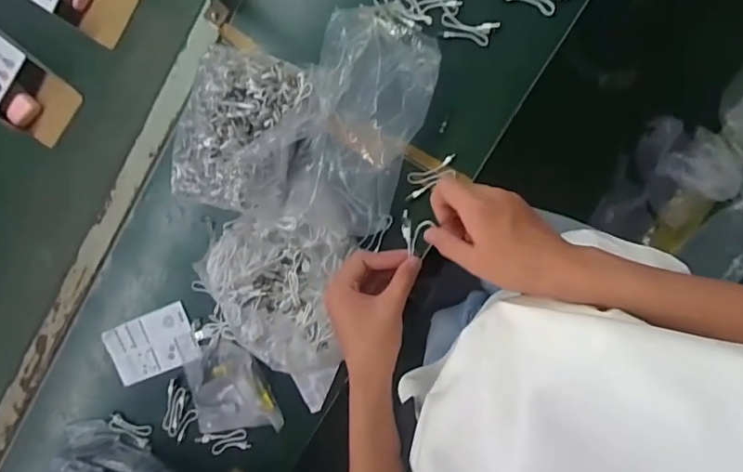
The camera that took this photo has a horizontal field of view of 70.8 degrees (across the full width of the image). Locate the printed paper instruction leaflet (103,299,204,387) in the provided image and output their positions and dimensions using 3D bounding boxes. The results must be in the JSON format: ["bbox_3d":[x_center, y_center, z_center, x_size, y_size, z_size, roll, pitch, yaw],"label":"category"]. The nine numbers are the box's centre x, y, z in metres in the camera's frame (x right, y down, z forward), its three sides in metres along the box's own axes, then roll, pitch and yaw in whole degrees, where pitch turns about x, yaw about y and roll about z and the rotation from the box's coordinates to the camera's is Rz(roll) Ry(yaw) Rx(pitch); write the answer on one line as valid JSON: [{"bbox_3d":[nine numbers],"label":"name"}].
[{"bbox_3d":[-0.333,0.166,0.793,0.144,0.009,0.091,-22,96,10],"label":"printed paper instruction leaflet"}]

